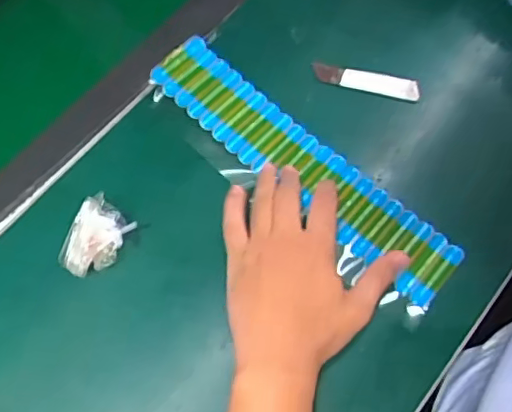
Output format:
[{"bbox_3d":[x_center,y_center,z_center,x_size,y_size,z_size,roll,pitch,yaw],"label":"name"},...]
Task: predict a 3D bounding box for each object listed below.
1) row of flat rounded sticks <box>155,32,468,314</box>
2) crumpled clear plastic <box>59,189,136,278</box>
[{"bbox_3d":[0.038,-0.038,0.490,0.310,0.014,0.063,40,73,12],"label":"row of flat rounded sticks"},{"bbox_3d":[-0.126,0.029,0.447,0.047,0.040,0.059,29,70,11],"label":"crumpled clear plastic"}]

